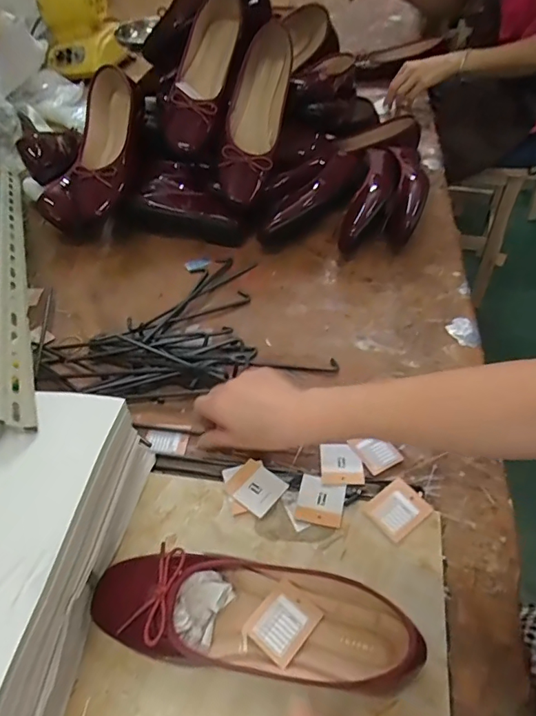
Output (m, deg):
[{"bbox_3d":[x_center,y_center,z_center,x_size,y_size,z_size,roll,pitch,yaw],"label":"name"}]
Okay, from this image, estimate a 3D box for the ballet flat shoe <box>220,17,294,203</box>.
[{"bbox_3d":[-0.020,-0.347,0.680,0.074,0.070,0.231,13,90,13],"label":"ballet flat shoe"}]

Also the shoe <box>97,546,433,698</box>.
[{"bbox_3d":[-0.012,0.202,0.375,0.254,0.050,0.079,5,51,10],"label":"shoe"}]

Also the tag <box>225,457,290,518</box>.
[{"bbox_3d":[-0.011,0.127,0.467,0.049,0.004,0.044,30,58,27],"label":"tag"}]

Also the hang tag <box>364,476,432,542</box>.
[{"bbox_3d":[0.122,0.141,0.444,0.050,0.004,0.042,-36,53,-18],"label":"hang tag"}]

